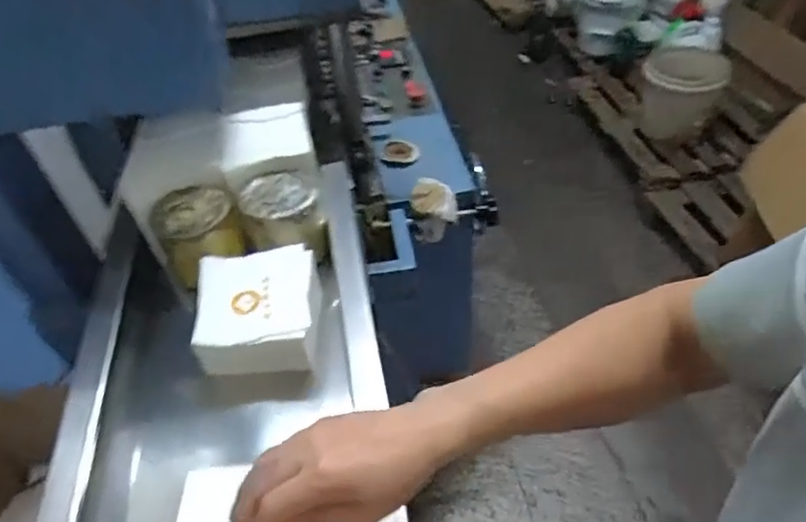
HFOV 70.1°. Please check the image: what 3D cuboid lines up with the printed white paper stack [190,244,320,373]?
[{"bbox_3d":[-0.154,0.055,0.630,0.130,0.074,0.122,-10,48,-2],"label":"printed white paper stack"}]

